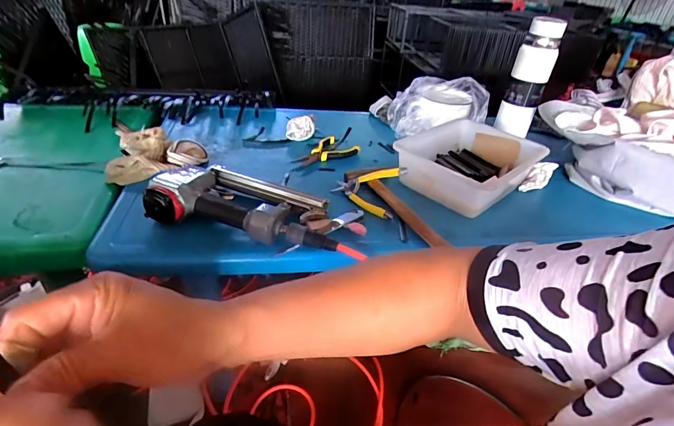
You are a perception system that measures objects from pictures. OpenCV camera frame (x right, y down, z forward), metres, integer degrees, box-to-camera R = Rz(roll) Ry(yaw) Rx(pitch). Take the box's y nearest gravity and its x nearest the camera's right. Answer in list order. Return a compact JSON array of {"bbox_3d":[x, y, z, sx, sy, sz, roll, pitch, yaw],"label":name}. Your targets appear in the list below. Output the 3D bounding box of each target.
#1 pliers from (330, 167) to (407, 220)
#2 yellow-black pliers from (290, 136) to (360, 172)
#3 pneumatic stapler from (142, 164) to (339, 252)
[{"bbox_3d":[0.055,-0.050,0.670,0.117,0.034,0.125,14,36,13],"label":"pliers"},{"bbox_3d":[-0.025,-0.120,0.776,0.088,0.015,0.161,26,40,28],"label":"yellow-black pliers"},{"bbox_3d":[-0.126,-0.020,0.581,0.278,0.060,0.150,11,35,8],"label":"pneumatic stapler"}]

